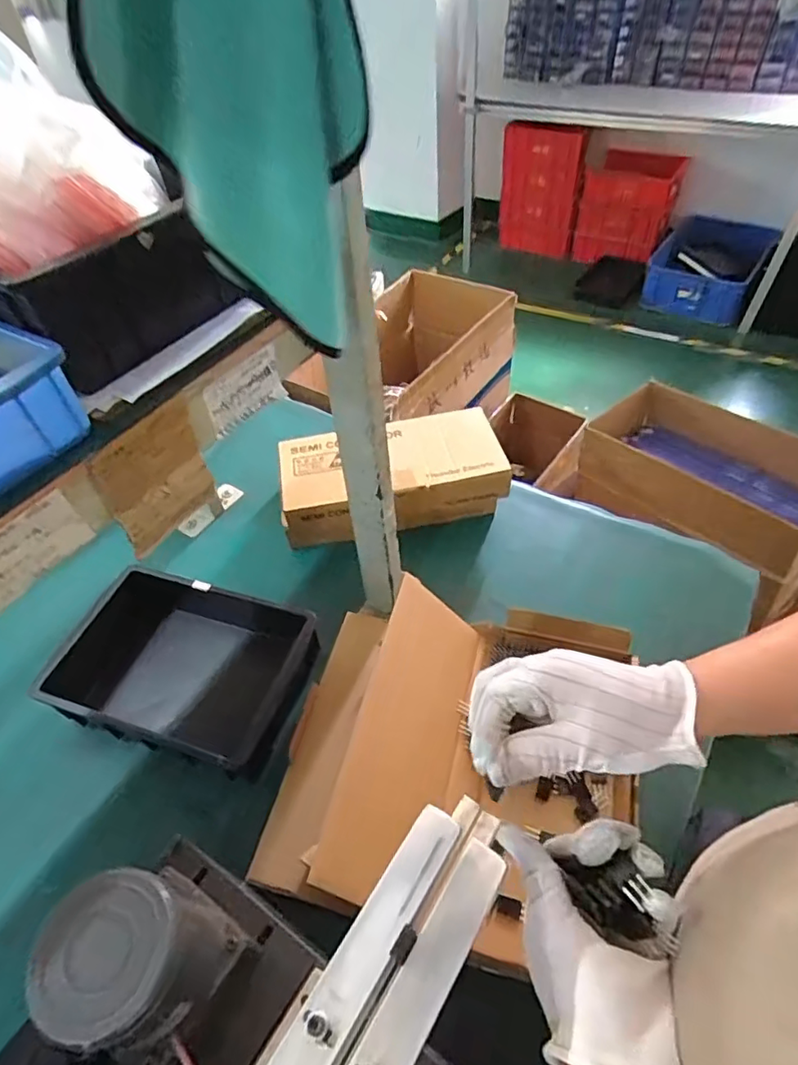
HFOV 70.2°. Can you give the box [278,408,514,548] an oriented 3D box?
[{"bbox_3d":[-0.012,-0.089,0.879,0.329,0.103,0.160,-10,49,-4],"label":"box"}]

